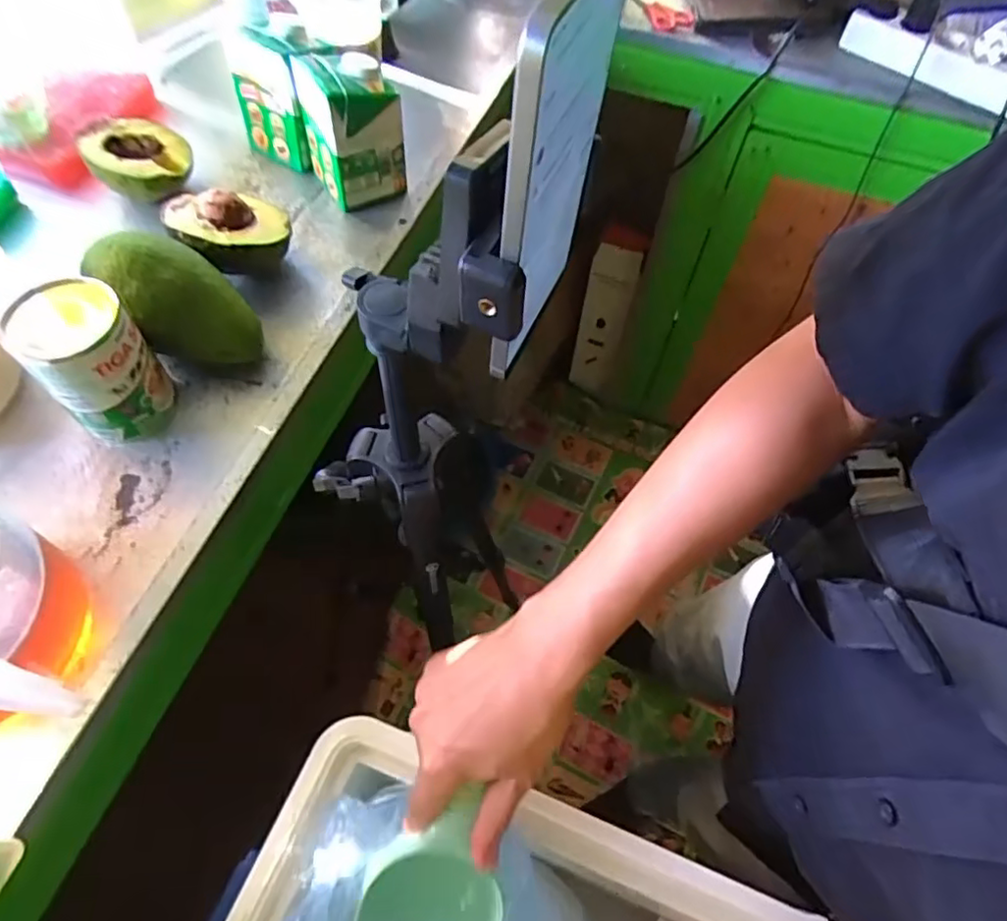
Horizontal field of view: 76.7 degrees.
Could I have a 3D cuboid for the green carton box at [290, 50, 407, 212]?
[{"bbox_3d":[-0.141,-0.310,0.594,0.075,0.102,0.079,-23,64,-16],"label":"green carton box"}]

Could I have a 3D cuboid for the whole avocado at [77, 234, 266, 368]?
[{"bbox_3d":[-0.256,-0.124,0.505,0.112,0.087,0.076,39,65,18],"label":"whole avocado"}]

